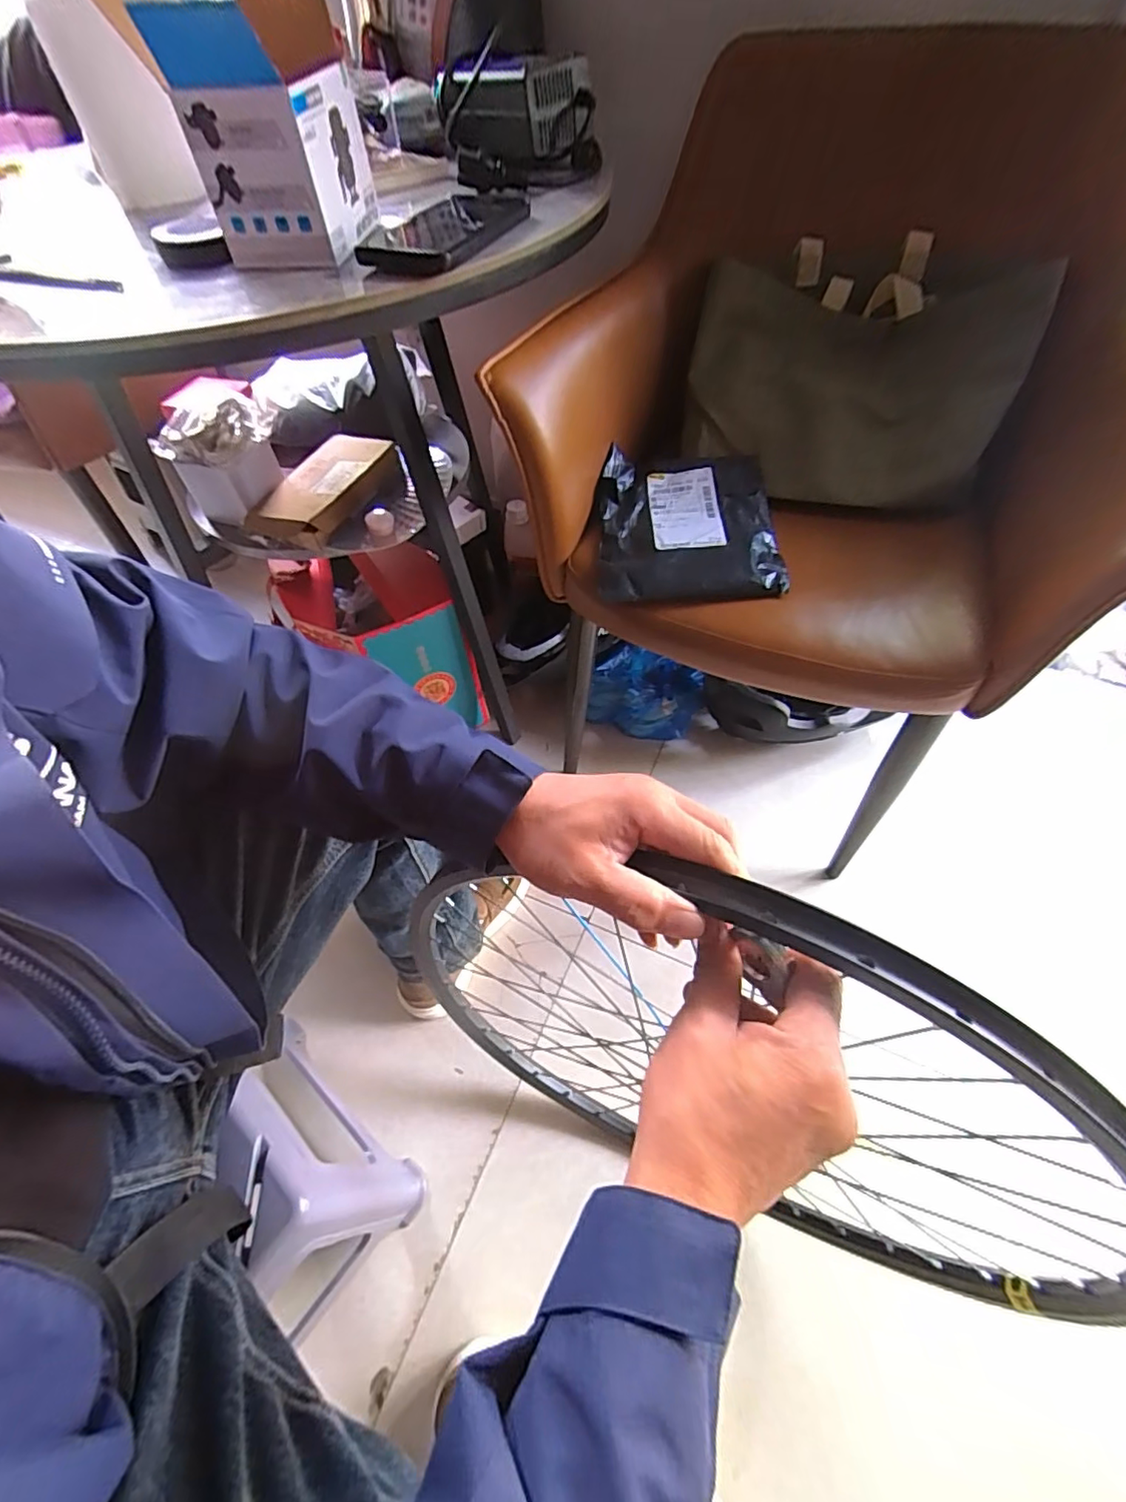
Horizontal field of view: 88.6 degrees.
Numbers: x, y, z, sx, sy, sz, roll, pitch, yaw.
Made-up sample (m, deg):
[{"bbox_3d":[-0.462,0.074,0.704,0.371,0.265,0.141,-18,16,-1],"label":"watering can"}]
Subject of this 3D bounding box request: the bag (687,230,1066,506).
[{"bbox_3d":[0.317,-0.420,0.651,0.341,0.266,0.053,16,14,14],"label":"bag"}]

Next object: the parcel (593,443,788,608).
[{"bbox_3d":[0.131,-0.245,0.625,0.189,0.022,0.206,-3,64,5],"label":"parcel"}]

